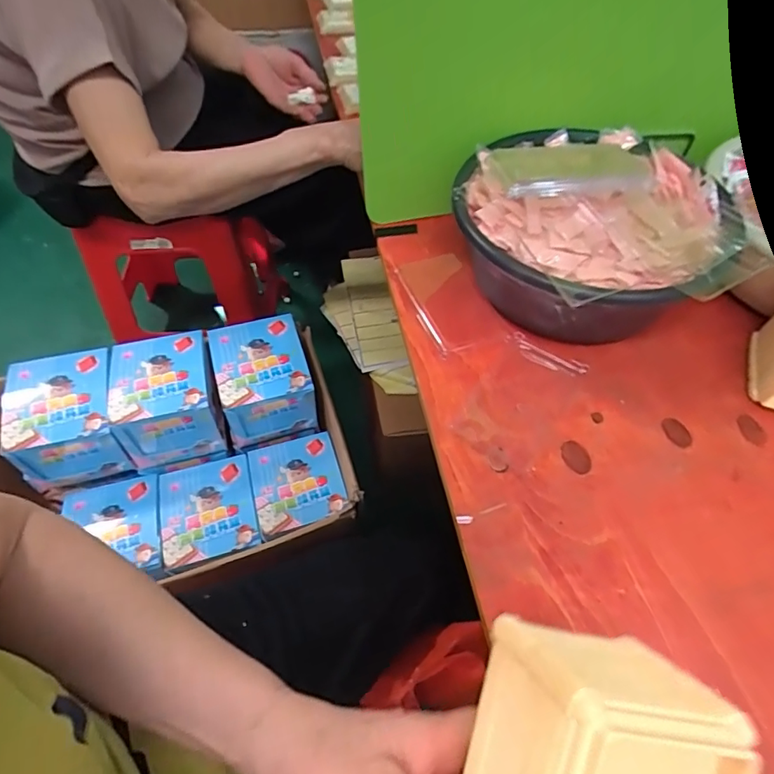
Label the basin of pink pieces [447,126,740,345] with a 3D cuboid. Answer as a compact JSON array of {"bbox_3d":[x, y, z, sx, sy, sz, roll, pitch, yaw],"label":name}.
[{"bbox_3d":[0.200,-0.155,0.522,0.243,0.110,0.252,0,54,0],"label":"basin of pink pieces"}]

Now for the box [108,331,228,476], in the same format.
[{"bbox_3d":[-0.358,0.023,0.838,0.148,0.147,0.171,-13,56,-10],"label":"box"}]

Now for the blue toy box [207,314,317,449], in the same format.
[{"bbox_3d":[-0.211,-0.012,0.872,0.141,0.144,0.159,-15,56,-11],"label":"blue toy box"}]

